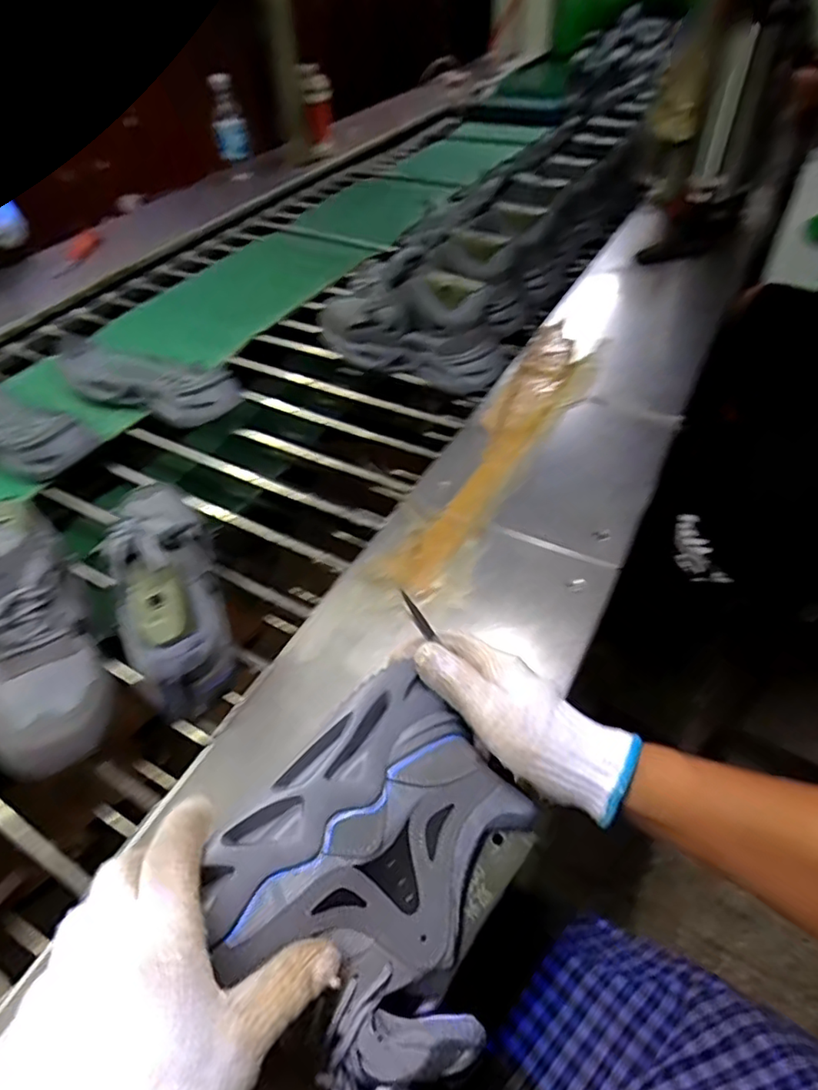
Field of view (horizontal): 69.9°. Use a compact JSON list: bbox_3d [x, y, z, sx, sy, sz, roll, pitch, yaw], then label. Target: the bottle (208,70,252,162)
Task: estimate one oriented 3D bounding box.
[{"bbox_3d":[-0.421,-0.991,1.367,0.072,0.163,0.068,-15,48,-11],"label":"bottle"}]

